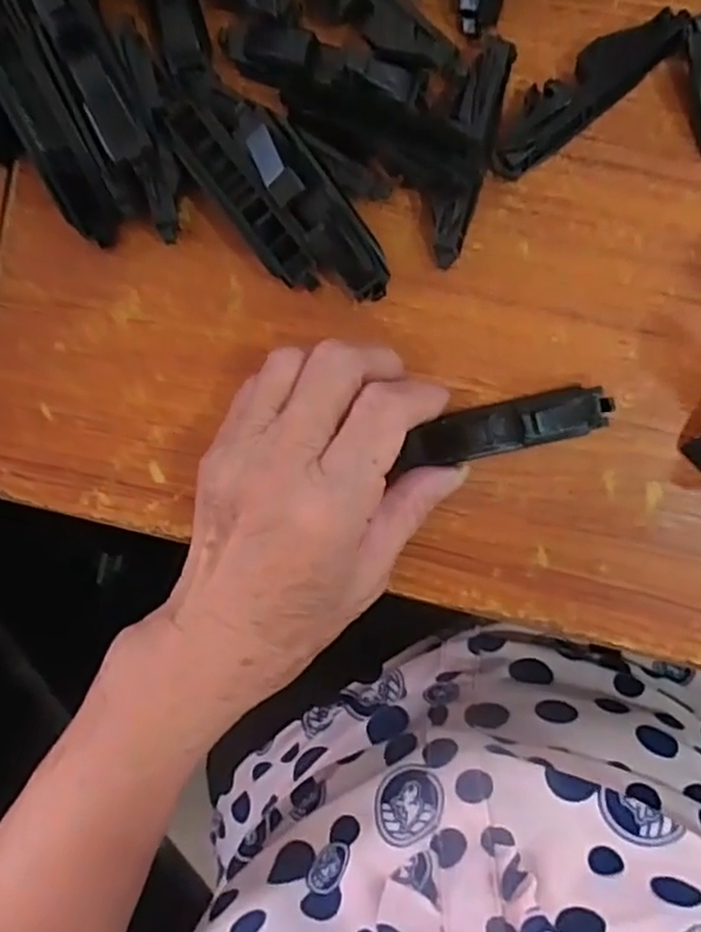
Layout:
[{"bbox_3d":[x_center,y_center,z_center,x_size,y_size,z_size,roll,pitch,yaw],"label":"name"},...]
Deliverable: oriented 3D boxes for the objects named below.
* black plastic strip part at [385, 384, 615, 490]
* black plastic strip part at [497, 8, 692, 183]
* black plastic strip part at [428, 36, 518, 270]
[{"bbox_3d":[0.058,-0.014,0.273,0.080,0.010,0.020,-14,93,4],"label":"black plastic strip part"},{"bbox_3d":[0.084,-0.137,0.259,0.078,0.016,0.021,-37,90,7],"label":"black plastic strip part"},{"bbox_3d":[0.043,-0.115,0.261,0.017,0.023,0.082,18,96,4],"label":"black plastic strip part"}]

